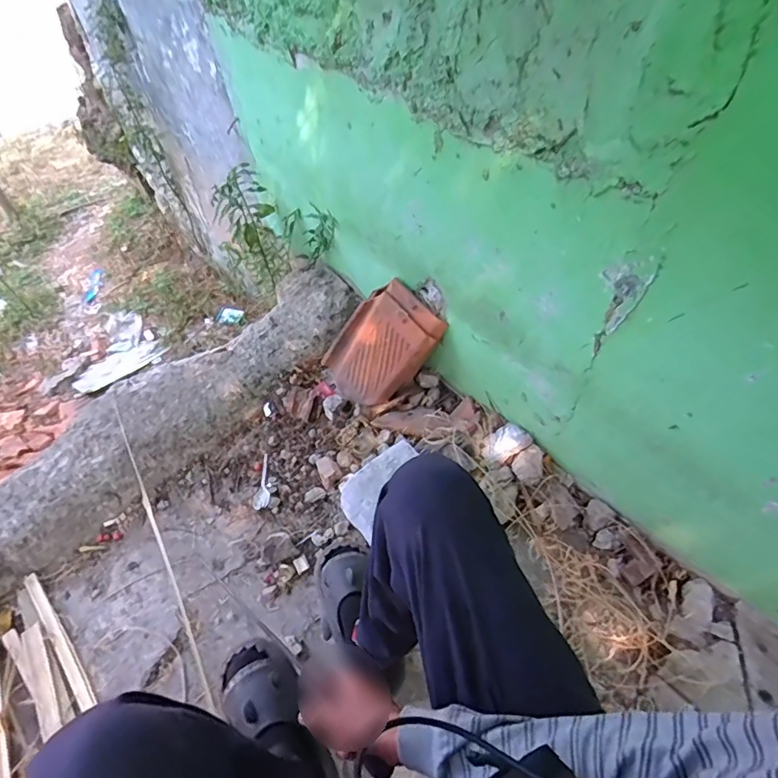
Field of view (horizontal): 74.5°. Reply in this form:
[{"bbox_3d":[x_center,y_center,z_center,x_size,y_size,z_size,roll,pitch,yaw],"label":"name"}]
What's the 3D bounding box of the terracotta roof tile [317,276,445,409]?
[{"bbox_3d":[-0.028,-0.106,1.261,0.231,0.322,0.049,48,29,20],"label":"terracotta roof tile"}]

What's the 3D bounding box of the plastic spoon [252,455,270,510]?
[{"bbox_3d":[-0.288,0.211,1.183,0.038,0.008,0.140,-1,51,0],"label":"plastic spoon"}]

